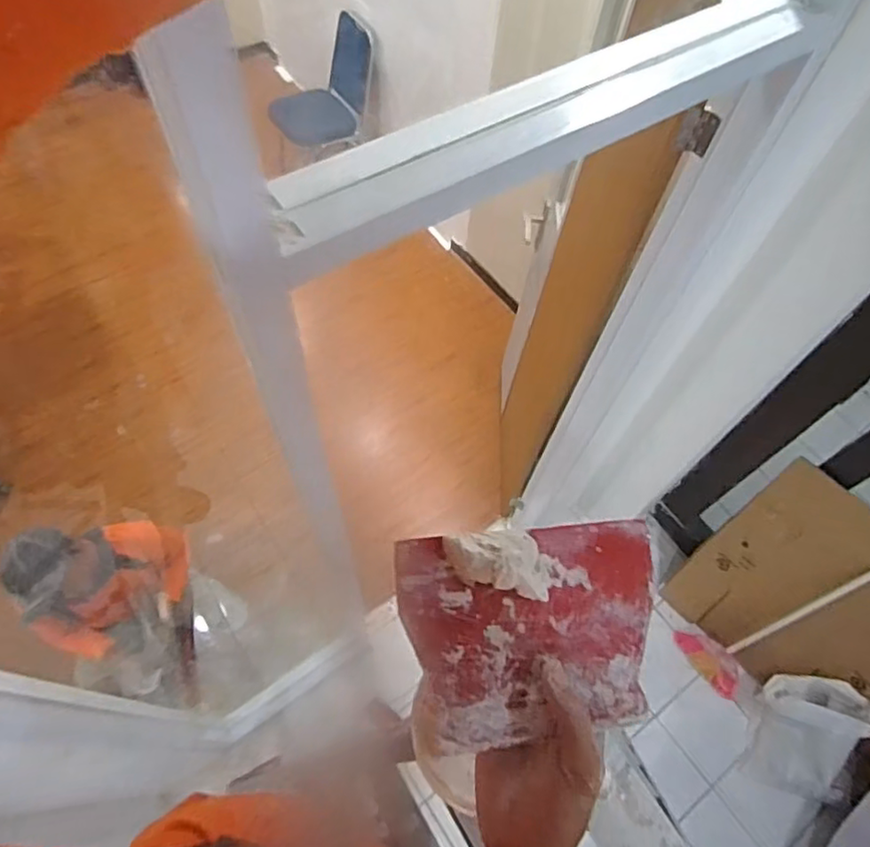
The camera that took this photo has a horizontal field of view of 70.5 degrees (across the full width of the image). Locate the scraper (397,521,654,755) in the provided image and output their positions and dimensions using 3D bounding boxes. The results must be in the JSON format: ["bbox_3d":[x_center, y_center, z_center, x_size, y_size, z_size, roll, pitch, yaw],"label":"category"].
[{"bbox_3d":[0.064,0.129,0.387,0.167,0.004,0.121,-3,81,-14],"label":"scraper"}]

